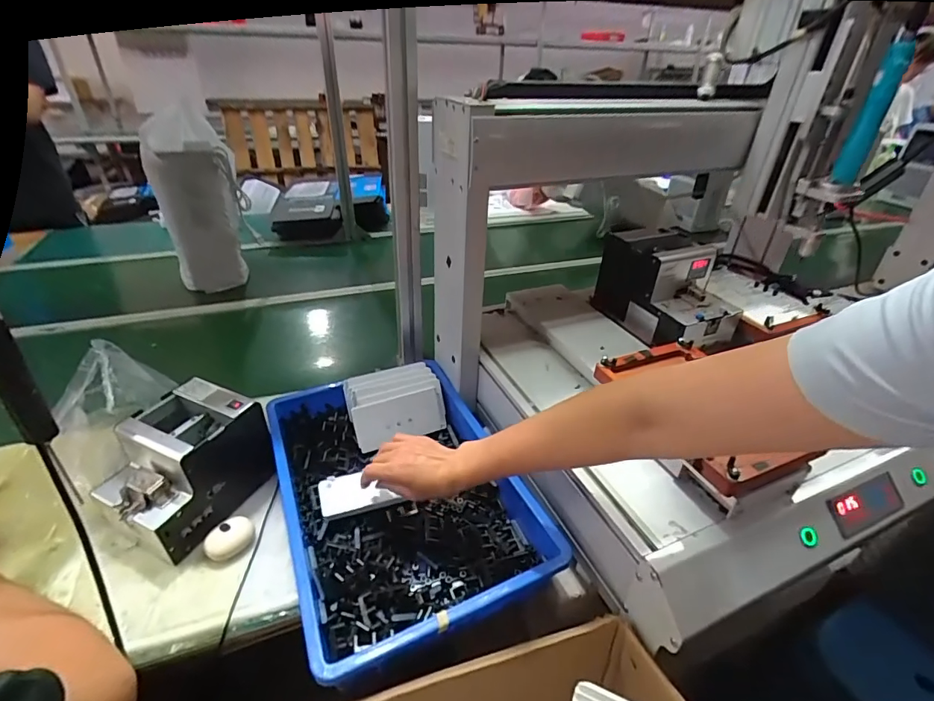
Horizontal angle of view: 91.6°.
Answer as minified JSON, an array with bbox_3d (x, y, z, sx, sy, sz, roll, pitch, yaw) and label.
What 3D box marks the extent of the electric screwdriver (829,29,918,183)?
[{"bbox_3d":[0.541,-0.317,0.605,0.029,0.173,0.036,26,40,33],"label":"electric screwdriver"}]

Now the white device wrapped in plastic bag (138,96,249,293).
[{"bbox_3d":[-0.688,-0.385,1.170,0.183,0.419,0.163,-20,38,-30],"label":"white device wrapped in plastic bag"}]

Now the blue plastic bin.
[{"bbox_3d":[-0.095,0.180,0.625,0.281,0.086,0.417,-13,35,-22],"label":"blue plastic bin"}]

